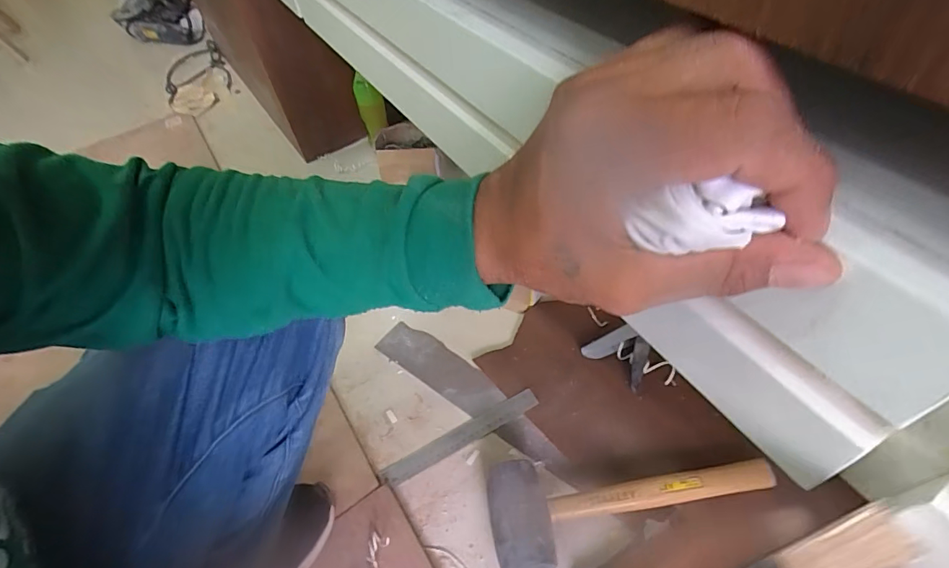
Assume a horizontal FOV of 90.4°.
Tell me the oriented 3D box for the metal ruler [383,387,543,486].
[{"bbox_3d":[-0.017,0.211,0.655,0.230,0.006,0.031,-26,53,-13],"label":"metal ruler"}]

